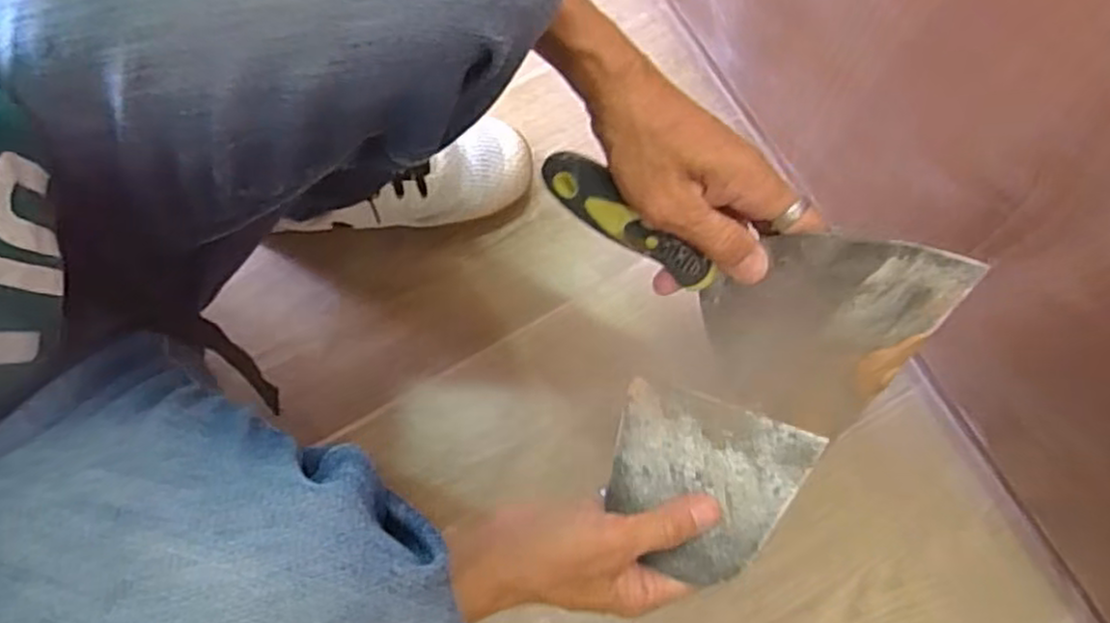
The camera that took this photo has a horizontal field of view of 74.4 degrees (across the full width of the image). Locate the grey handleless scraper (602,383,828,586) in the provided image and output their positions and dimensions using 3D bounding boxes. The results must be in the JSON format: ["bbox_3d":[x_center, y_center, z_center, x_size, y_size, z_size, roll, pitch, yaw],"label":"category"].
[{"bbox_3d":[0.077,0.095,0.395,0.101,0.004,0.092,17,81,18],"label":"grey handleless scraper"}]

